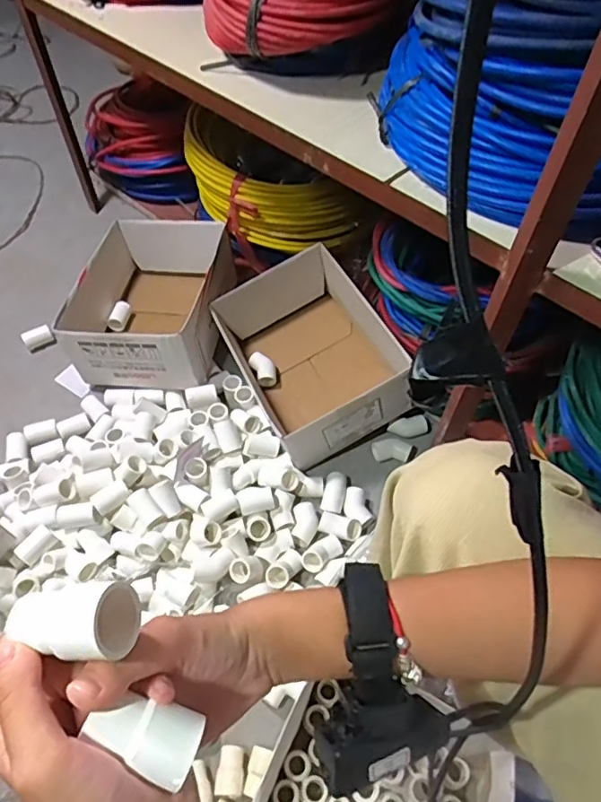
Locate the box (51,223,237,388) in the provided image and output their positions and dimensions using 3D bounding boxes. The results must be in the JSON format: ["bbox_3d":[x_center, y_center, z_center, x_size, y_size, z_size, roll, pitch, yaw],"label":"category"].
[{"bbox_3d":[-0.261,-0.176,1.013,0.260,0.145,0.314,6,55,4],"label":"box"}]

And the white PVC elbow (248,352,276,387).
[{"bbox_3d":[-0.063,-0.057,0.981,0.038,0.036,0.066,-25,59,-17],"label":"white PVC elbow"}]

